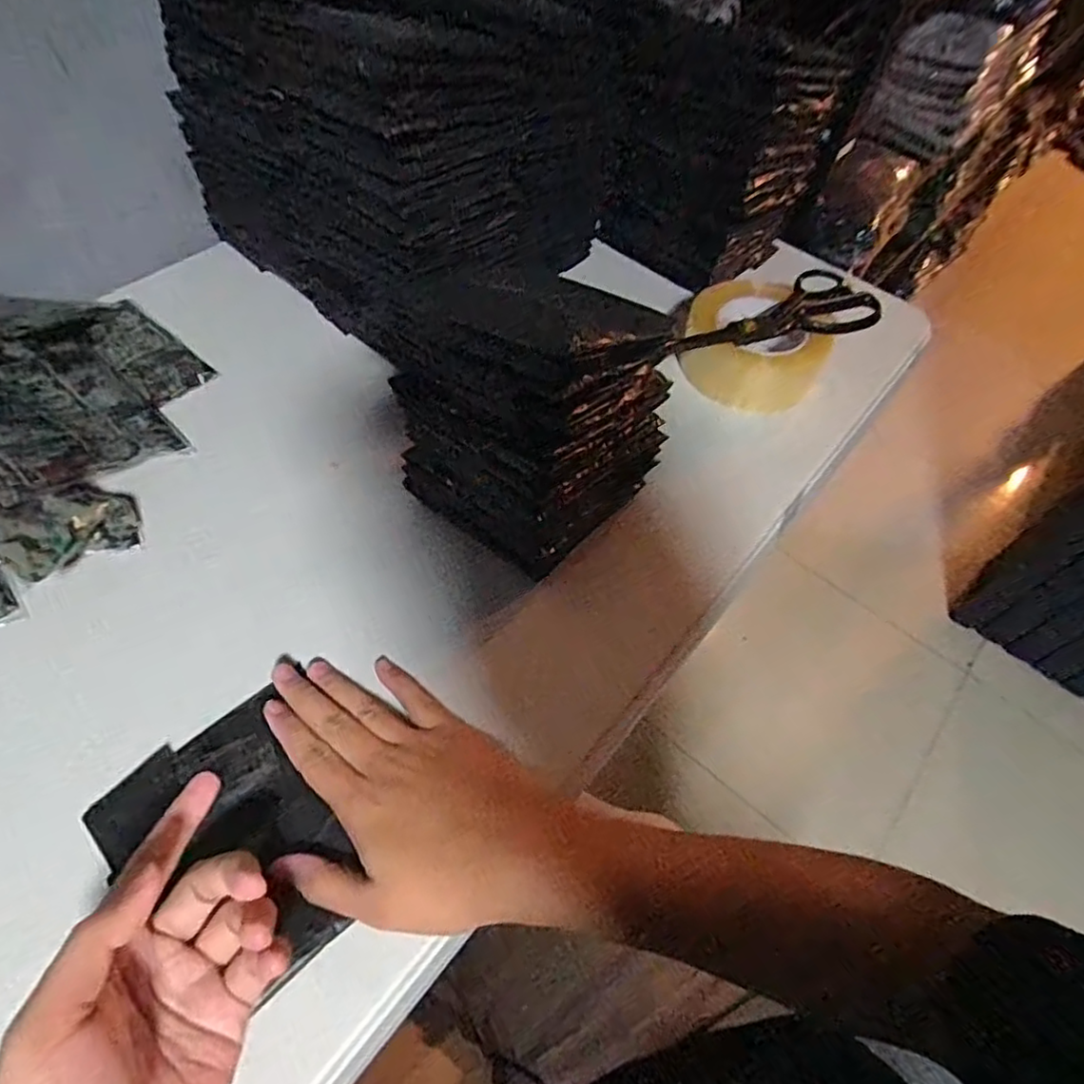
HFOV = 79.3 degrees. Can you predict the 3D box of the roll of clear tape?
[{"bbox_3d":[0.189,-0.177,0.596,0.120,0.055,0.120,2,56,-4],"label":"roll of clear tape"}]

